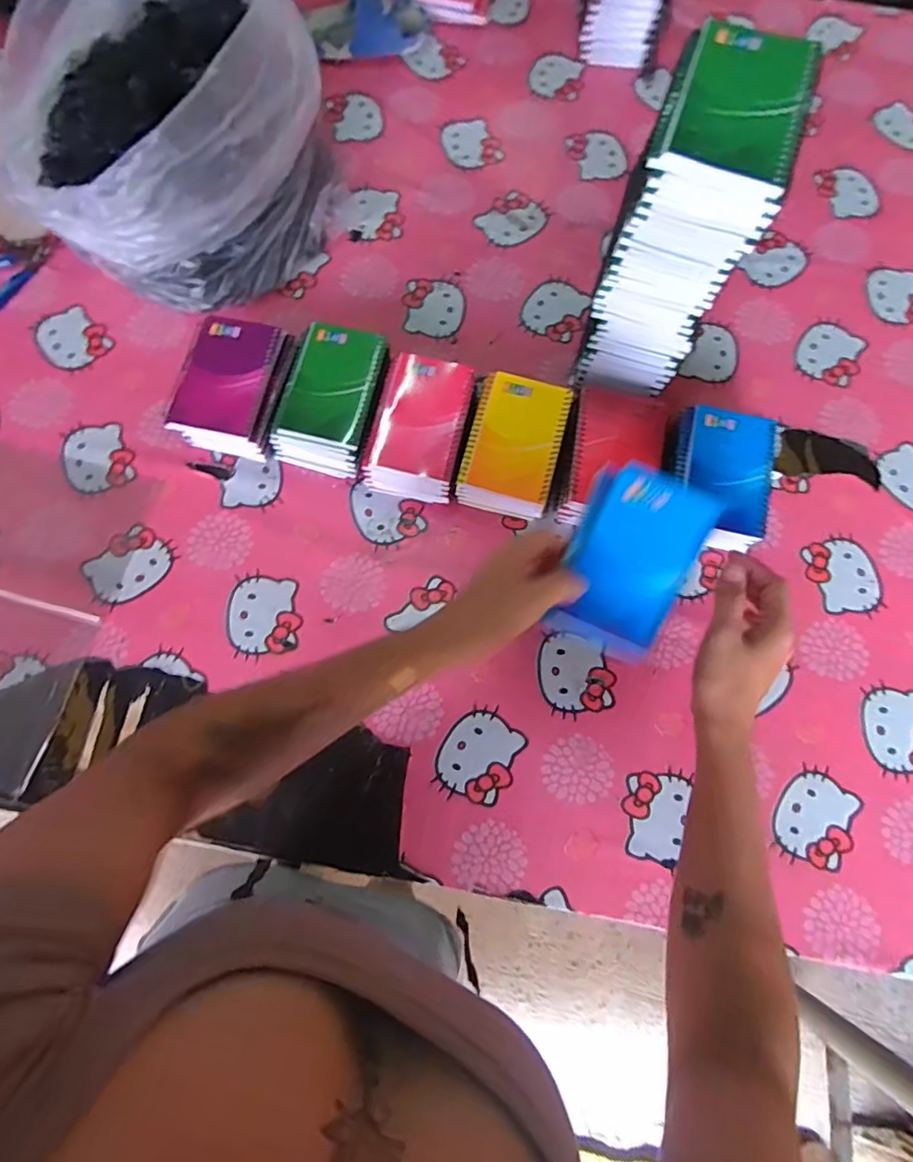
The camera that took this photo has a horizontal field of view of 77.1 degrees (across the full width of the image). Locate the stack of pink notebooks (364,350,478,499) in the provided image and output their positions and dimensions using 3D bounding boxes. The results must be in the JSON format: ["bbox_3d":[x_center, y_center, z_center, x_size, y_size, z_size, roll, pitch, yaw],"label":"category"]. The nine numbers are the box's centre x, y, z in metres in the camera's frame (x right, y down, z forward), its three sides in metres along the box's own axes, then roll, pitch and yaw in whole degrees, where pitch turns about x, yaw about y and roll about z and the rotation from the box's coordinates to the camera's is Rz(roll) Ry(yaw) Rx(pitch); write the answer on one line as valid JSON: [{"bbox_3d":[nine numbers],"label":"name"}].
[{"bbox_3d":[-0.037,-0.156,0.599,0.091,0.057,0.142,14,74,3],"label":"stack of pink notebooks"}]

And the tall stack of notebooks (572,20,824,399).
[{"bbox_3d":[0.187,-0.283,0.518,0.096,0.287,0.123,20,76,4],"label":"tall stack of notebooks"}]

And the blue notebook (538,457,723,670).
[{"bbox_3d":[0.134,-0.015,0.450,0.091,0.007,0.142,24,104,5],"label":"blue notebook"}]

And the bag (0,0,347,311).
[{"bbox_3d":[-0.311,-0.499,0.626,0.320,0.184,0.337,-23,75,-7],"label":"bag"}]

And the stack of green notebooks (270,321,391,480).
[{"bbox_3d":[-0.129,-0.192,0.606,0.101,0.062,0.149,15,74,4],"label":"stack of green notebooks"}]

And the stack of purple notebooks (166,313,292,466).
[{"bbox_3d":[-0.230,-0.201,0.608,0.104,0.061,0.127,11,74,3],"label":"stack of purple notebooks"}]

